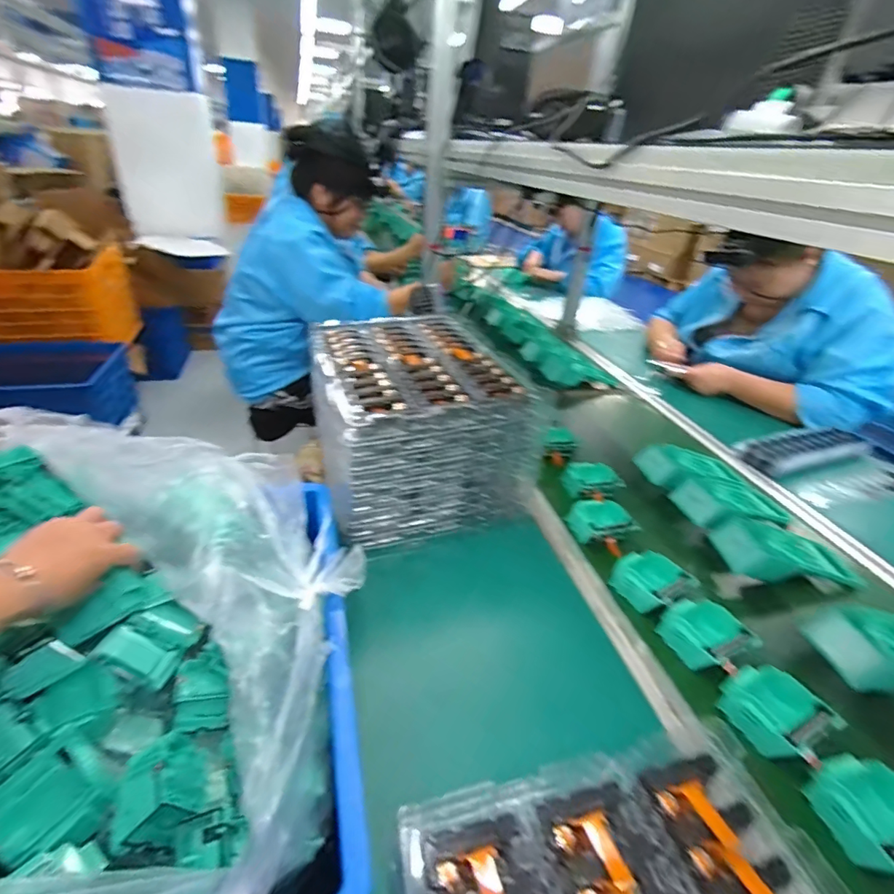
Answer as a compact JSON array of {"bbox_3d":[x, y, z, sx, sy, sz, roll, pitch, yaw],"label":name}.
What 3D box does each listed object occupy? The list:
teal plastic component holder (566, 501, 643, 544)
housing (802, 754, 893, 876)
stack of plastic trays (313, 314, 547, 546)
[{"bbox_3d":[0.226,0.113,0.714,0.087,0.034,0.075,-2,33,-7],"label":"teal plastic component holder"},{"bbox_3d":[0.368,0.319,0.410,0.079,0.042,0.083,-7,34,-15],"label":"housing"},{"bbox_3d":[-0.065,-0.057,0.772,0.274,0.196,0.389,-10,35,-20],"label":"stack of plastic trays"}]

